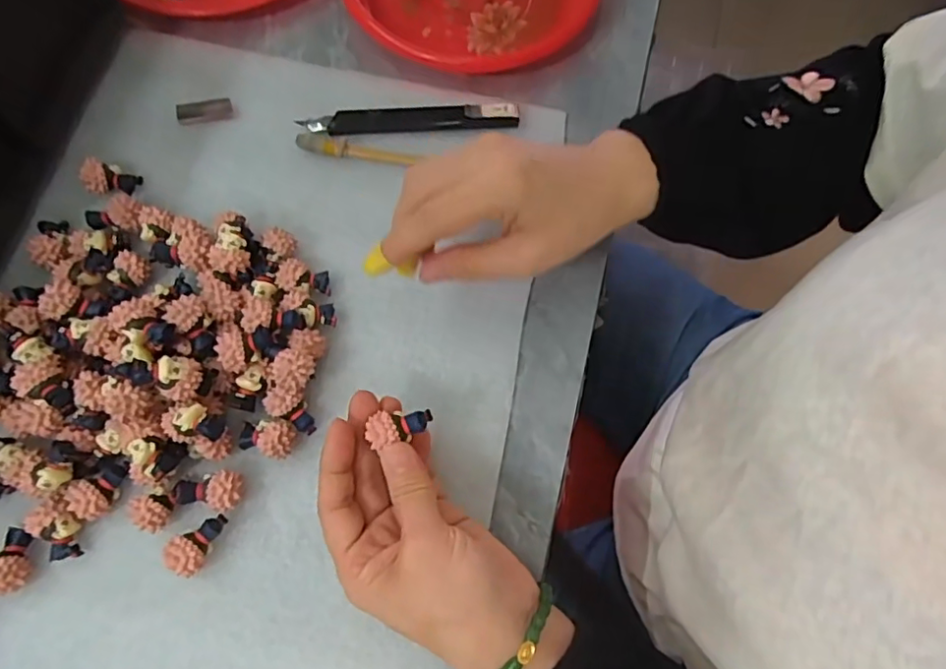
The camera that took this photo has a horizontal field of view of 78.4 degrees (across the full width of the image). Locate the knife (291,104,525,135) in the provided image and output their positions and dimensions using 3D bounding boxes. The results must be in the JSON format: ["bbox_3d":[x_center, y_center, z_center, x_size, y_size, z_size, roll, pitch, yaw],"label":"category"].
[{"bbox_3d":[-0.039,-0.139,0.371,0.134,0.010,0.019,-3,71,-3],"label":"knife"}]

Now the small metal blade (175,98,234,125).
[{"bbox_3d":[-0.170,-0.141,0.368,0.033,0.006,0.014,-14,72,-7],"label":"small metal blade"}]

